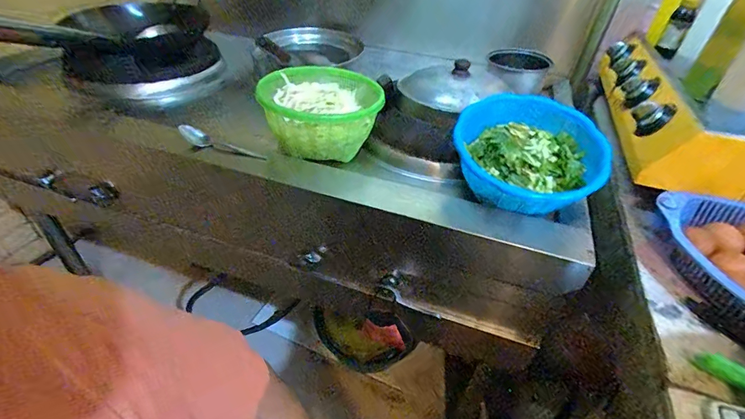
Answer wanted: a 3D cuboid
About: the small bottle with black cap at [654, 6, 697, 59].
[{"bbox_3d":[0.592,-0.347,0.736,0.035,0.091,0.031,21,22,18],"label":"small bottle with black cap"}]

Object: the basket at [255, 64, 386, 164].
[{"bbox_3d":[-0.098,-0.179,0.724,0.206,0.112,0.219,2,41,-2],"label":"basket"}]

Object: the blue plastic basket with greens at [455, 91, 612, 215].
[{"bbox_3d":[0.252,-0.102,0.610,0.226,0.089,0.219,11,41,8],"label":"blue plastic basket with greens"}]

